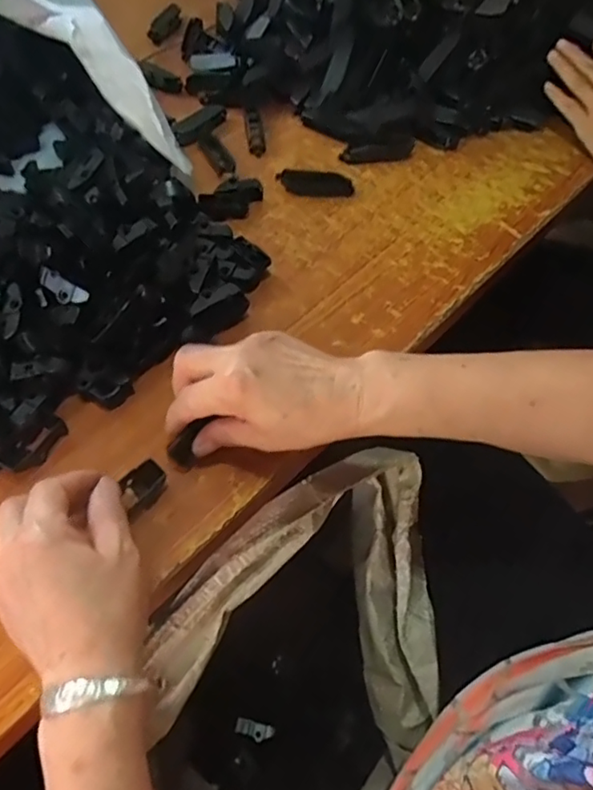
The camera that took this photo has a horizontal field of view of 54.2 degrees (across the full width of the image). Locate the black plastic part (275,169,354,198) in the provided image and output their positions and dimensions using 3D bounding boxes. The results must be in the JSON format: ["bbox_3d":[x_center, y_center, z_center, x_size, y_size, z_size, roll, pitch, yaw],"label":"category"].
[{"bbox_3d":[0.019,-0.210,0.576,0.074,0.015,0.024,3,57,1],"label":"black plastic part"}]

